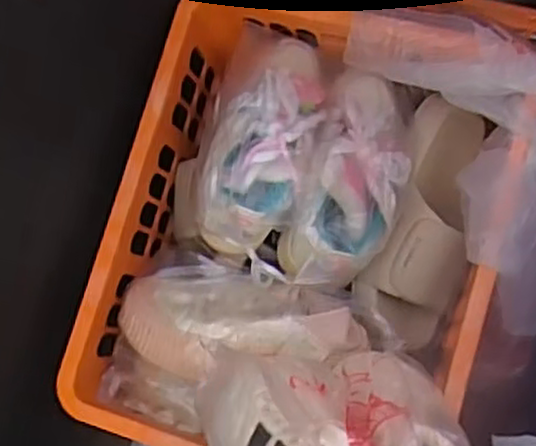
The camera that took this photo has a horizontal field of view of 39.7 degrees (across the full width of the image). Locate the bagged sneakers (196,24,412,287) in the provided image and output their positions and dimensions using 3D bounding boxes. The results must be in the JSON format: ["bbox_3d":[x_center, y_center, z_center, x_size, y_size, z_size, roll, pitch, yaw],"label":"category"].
[{"bbox_3d":[0.038,-0.064,0.721,0.193,0.109,0.221,17,86,8],"label":"bagged sneakers"}]

